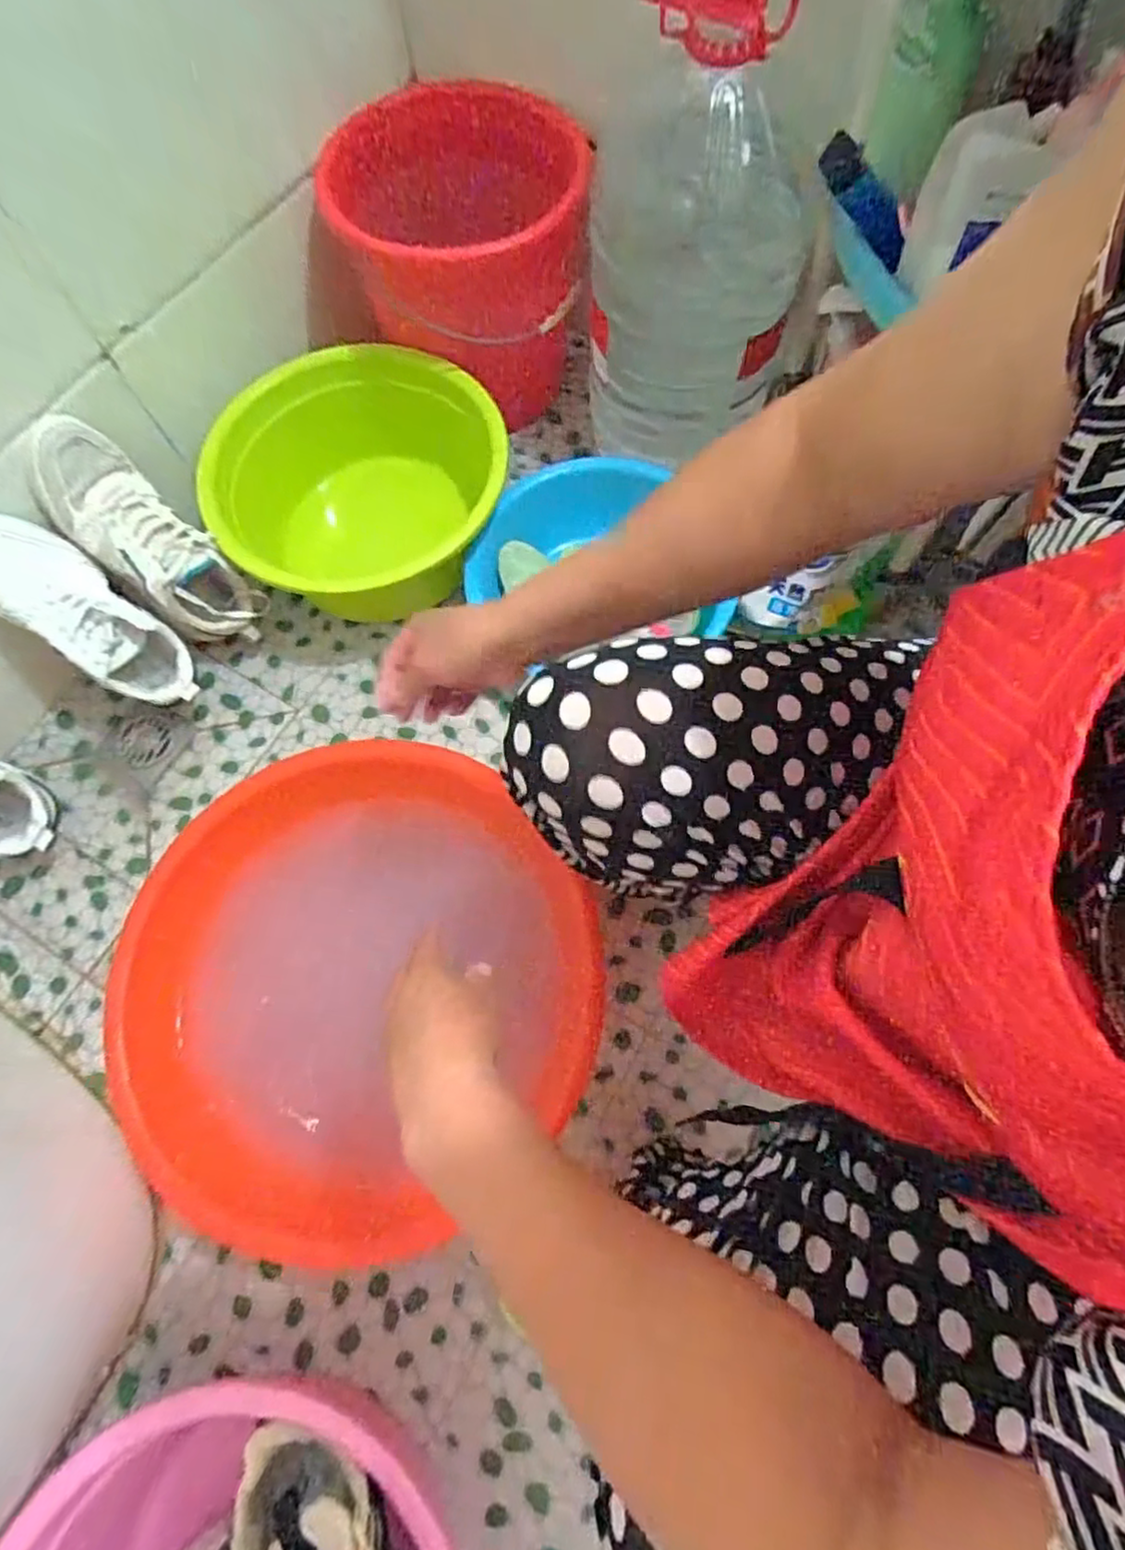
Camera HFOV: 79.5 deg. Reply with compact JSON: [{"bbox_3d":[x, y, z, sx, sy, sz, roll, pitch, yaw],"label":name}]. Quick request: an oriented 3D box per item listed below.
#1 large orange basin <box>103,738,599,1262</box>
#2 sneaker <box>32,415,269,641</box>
[{"bbox_3d":[-0.208,0.214,0.714,0.439,0.163,0.428,-1,68,3],"label":"large orange basin"},{"bbox_3d":[-0.503,-0.278,0.826,0.112,0.294,0.093,-50,36,-16],"label":"sneaker"}]

